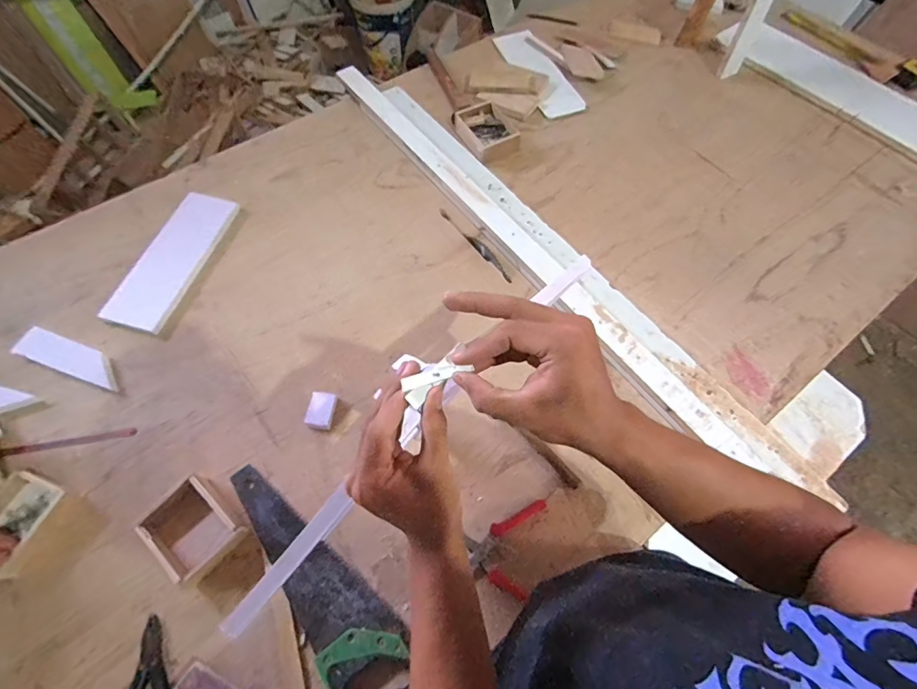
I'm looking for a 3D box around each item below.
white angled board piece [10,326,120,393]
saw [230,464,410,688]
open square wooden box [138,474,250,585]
[{"bbox_3d":[-0.709,0.026,0.791,0.189,0.014,0.062,27,66,-1],"label":"white angled board piece"},{"bbox_3d":[-0.206,0.344,0.648,0.116,0.018,0.416,-32,68,-16],"label":"saw"},{"bbox_3d":[-0.408,0.285,0.658,0.128,0.055,0.116,37,68,16],"label":"open square wooden box"}]

